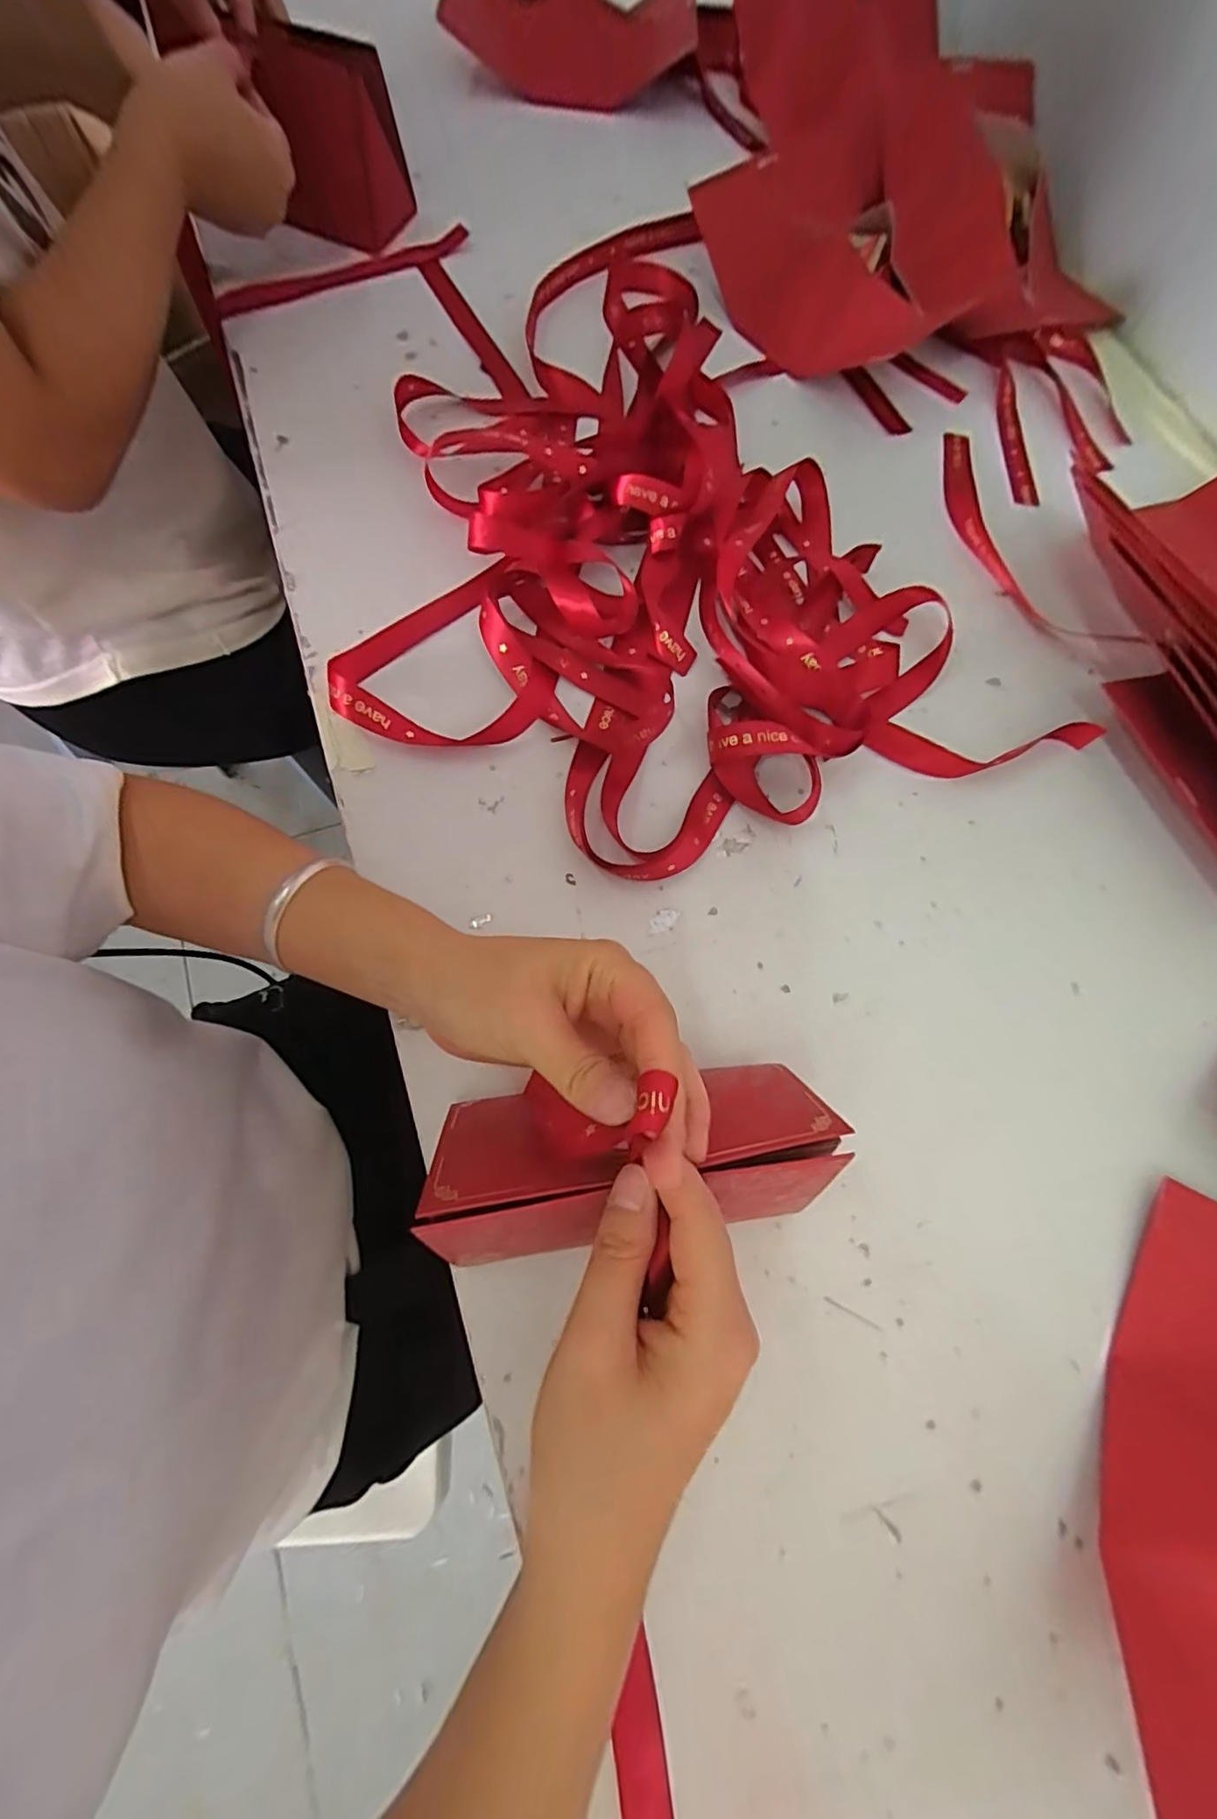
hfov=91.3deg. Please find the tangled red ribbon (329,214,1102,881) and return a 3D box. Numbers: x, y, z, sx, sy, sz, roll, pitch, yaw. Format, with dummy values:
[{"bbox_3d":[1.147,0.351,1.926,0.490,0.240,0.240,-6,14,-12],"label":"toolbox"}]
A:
[{"bbox_3d":[-0.002,-0.273,0.398,0.375,0.038,0.518,-16,74,-7],"label":"tangled red ribbon"}]

